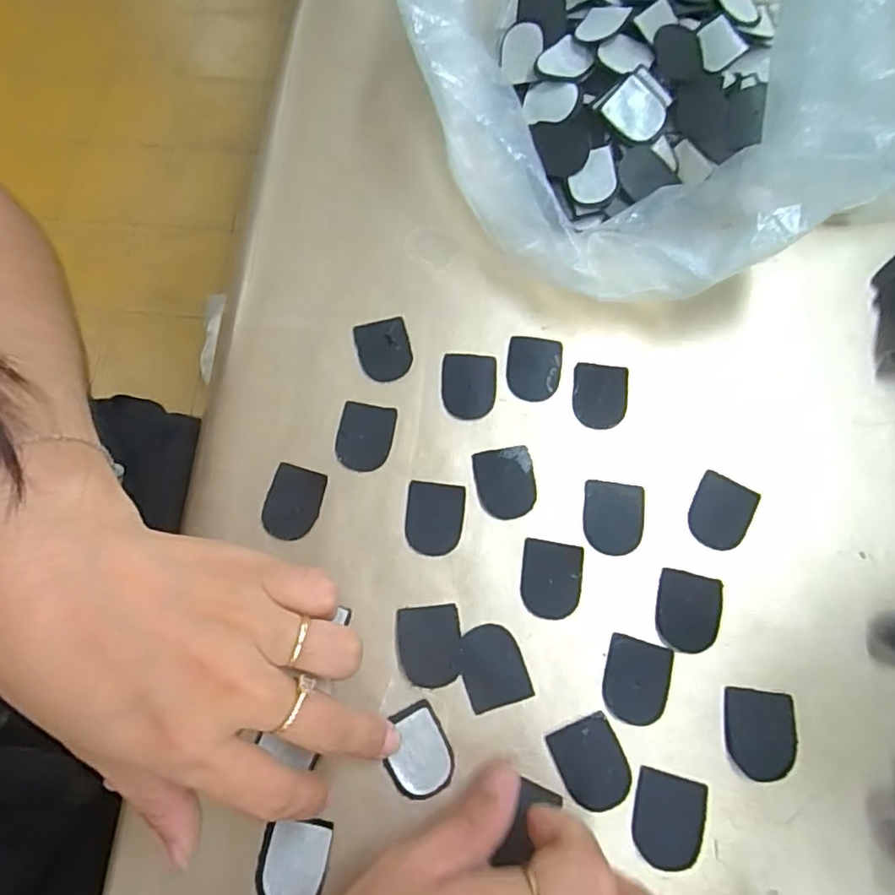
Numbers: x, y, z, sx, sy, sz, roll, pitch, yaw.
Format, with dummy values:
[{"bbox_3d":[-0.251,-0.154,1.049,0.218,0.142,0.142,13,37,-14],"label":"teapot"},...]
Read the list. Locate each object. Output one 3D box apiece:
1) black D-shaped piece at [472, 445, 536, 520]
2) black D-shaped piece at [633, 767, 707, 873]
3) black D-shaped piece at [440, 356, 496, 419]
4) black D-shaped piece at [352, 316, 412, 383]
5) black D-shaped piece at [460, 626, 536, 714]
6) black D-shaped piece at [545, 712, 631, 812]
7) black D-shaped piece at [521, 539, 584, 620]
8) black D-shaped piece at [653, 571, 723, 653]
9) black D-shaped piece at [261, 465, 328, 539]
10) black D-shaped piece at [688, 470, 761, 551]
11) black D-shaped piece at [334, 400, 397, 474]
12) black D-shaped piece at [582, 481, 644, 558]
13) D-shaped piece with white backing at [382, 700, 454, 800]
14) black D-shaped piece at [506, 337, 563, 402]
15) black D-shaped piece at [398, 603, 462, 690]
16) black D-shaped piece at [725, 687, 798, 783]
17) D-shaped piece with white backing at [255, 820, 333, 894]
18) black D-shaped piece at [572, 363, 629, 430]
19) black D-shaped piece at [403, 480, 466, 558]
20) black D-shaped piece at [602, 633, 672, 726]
[{"bbox_3d":[0.028,0.017,0.280,0.028,0.004,0.033,-9,72,-1],"label":"black D-shaped piece"},{"bbox_3d":[0.089,0.150,0.235,0.028,0.004,0.033,14,73,7],"label":"black D-shaped piece"},{"bbox_3d":[0.011,-0.031,0.296,0.027,0.004,0.033,4,72,3],"label":"black D-shaped piece"},{"bbox_3d":[-0.033,-0.050,0.305,0.026,0.004,0.034,-16,72,-3],"label":"black D-shaped piece"},{"bbox_3d":[0.020,0.096,0.256,0.027,0.004,0.033,-17,72,-3],"label":"black D-shaped piece"},{"bbox_3d":[0.060,0.131,0.242,0.027,0.004,0.033,-22,72,-5],"label":"black D-shaped piece"},{"bbox_3d":[0.047,0.060,0.266,0.027,0.004,0.033,7,72,4],"label":"black D-shaped piece"},{"bbox_3d":[0.108,0.073,0.260,0.027,0.004,0.034,11,73,6],"label":"black D-shaped piece"},{"bbox_3d":[-0.074,0.026,0.279,0.025,0.004,0.035,13,73,6],"label":"black D-shaped piece"},{"bbox_3d":[0.128,0.030,0.274,0.026,0.004,0.033,27,75,10],"label":"black D-shaped piece"},{"bbox_3d":[-0.041,-0.005,0.291,0.027,0.004,0.033,11,73,6],"label":"black D-shaped piece"},{"bbox_3d":[0.078,0.033,0.274,0.028,0.004,0.033,6,72,4],"label":"black D-shaped piece"},{"bbox_3d":[-0.013,0.129,0.246,0.027,0.004,0.035,-29,73,-7],"label":"D-shaped piece with white backing"},{"bbox_3d":[0.044,-0.040,0.298,0.027,0.004,0.034,9,72,5],"label":"black D-shaped piece"},{"bbox_3d":[-0.008,0.088,0.259,0.027,0.004,0.033,-5,72,0],"label":"black D-shaped piece"},{"bbox_3d":[0.131,0.120,0.244,0.028,0.004,0.034,5,72,4],"label":"black D-shaped piece"},{"bbox_3d":[-0.062,0.168,0.233,0.027,0.004,0.032,5,72,4],"label":"D-shaped piece with white backing"},{"bbox_3d":[0.077,-0.026,0.293,0.026,0.004,0.033,6,72,4],"label":"black D-shaped piece"},{"bbox_3d":[-0.006,0.033,0.276,0.027,0.004,0.033,5,72,4],"label":"black D-shaped piece"},{"bbox_3d":[0.081,0.100,0.251,0.027,0.004,0.034,15,73,7],"label":"black D-shaped piece"}]

